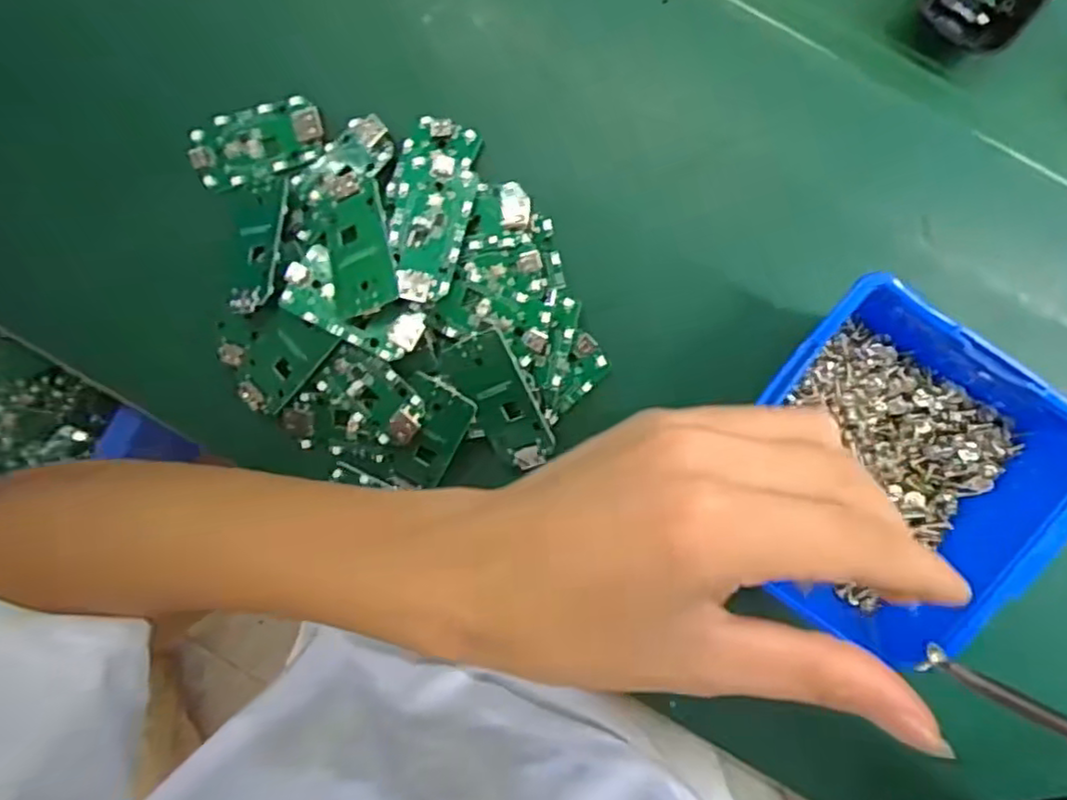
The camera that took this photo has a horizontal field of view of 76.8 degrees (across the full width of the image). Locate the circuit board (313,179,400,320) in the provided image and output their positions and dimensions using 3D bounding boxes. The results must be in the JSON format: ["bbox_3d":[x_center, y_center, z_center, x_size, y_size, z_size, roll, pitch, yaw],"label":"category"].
[{"bbox_3d":[-0.077,-0.066,0.290,0.033,0.007,0.060,-20,74,18],"label":"circuit board"}]

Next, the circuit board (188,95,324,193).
[{"bbox_3d":[-0.127,-0.116,0.309,0.063,0.006,0.036,-12,92,8],"label":"circuit board"}]

